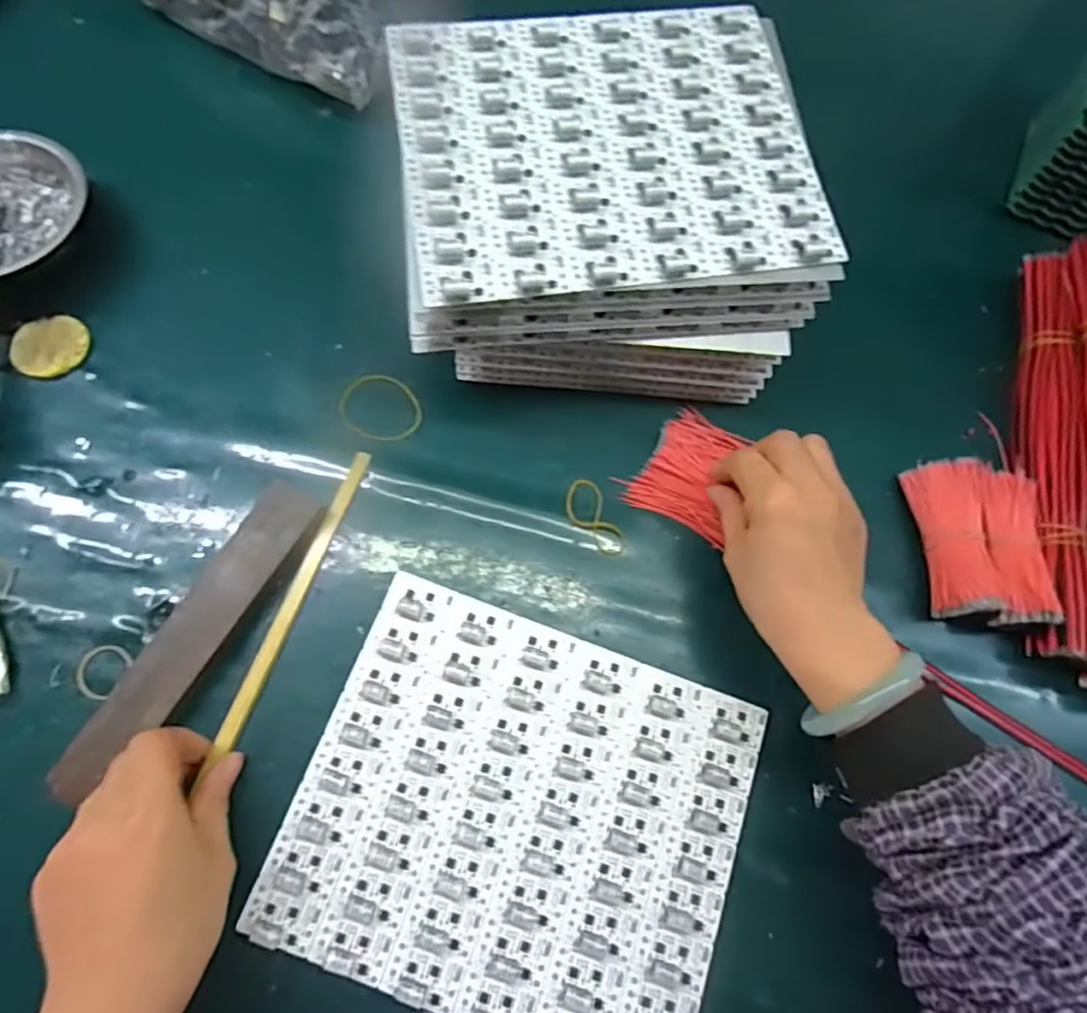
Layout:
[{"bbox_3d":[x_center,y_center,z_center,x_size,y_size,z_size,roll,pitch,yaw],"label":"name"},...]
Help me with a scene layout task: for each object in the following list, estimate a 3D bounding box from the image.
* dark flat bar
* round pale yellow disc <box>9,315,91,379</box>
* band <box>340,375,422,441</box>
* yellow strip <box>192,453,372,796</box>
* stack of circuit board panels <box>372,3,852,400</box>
[{"bbox_3d":[-0.203,0.072,0.377,0.038,0.008,0.198,30,71,7],"label":"dark flat bar"},{"bbox_3d":[-0.333,-0.108,0.441,0.045,0.005,0.048,1,72,-3],"label":"round pale yellow disc"},{"bbox_3d":[-0.110,-0.066,0.440,0.056,0.004,0.046,31,73,7],"label":"band"},{"bbox_3d":[-0.150,0.051,0.399,0.011,0.006,0.189,19,72,4],"label":"yellow strip"},{"bbox_3d":[0.039,-0.194,0.430,0.243,0.107,0.228,-5,72,-5],"label":"stack of circuit board panels"}]

